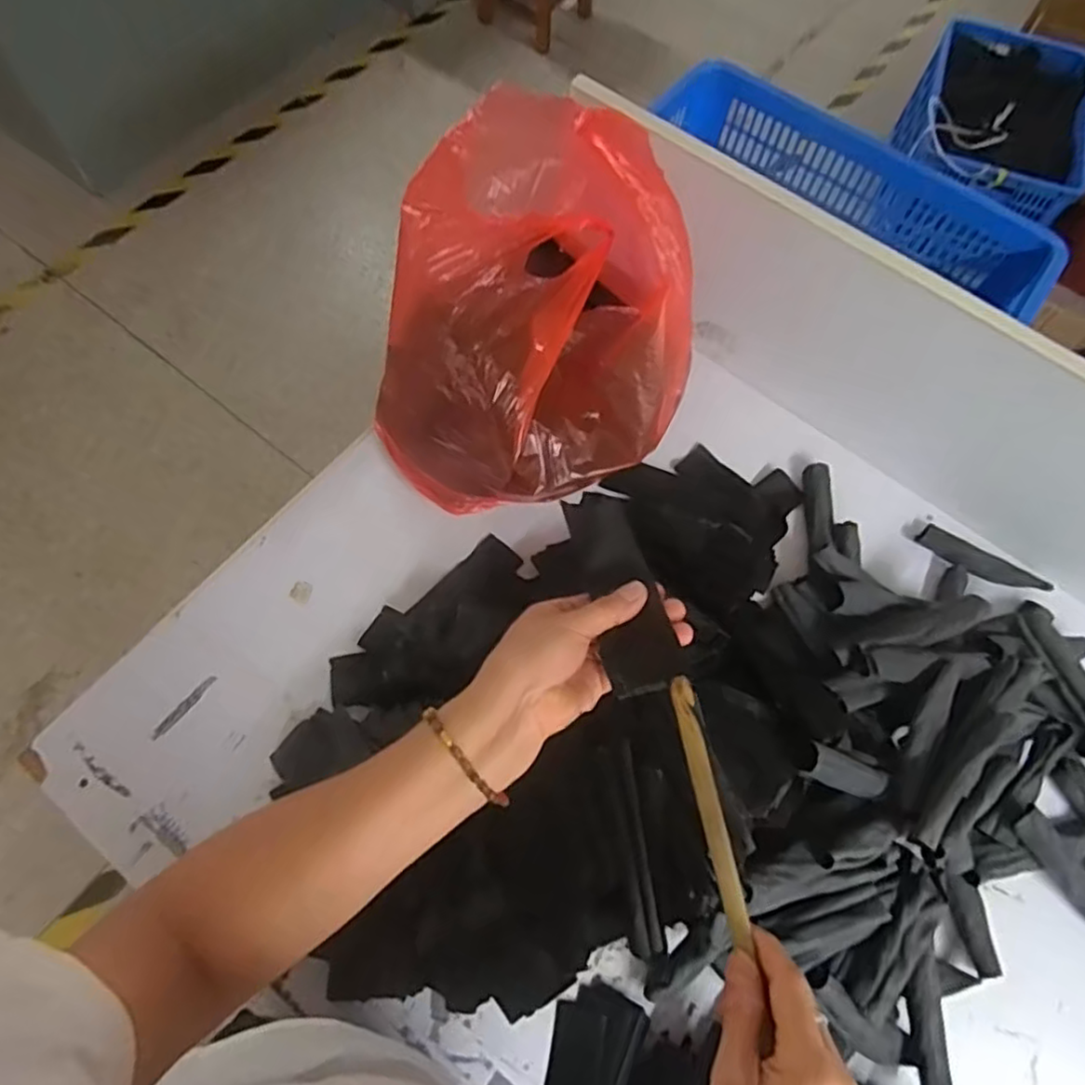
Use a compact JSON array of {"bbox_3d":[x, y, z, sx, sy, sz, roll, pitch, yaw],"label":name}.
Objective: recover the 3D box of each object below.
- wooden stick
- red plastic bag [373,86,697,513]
[{"bbox_3d":[0.101,0.158,0.402,0.013,0.011,0.150,-11,77,-6],"label":"wooden stick"},{"bbox_3d":[0.005,-0.240,0.710,0.318,0.251,0.366,22,70,6],"label":"red plastic bag"}]

